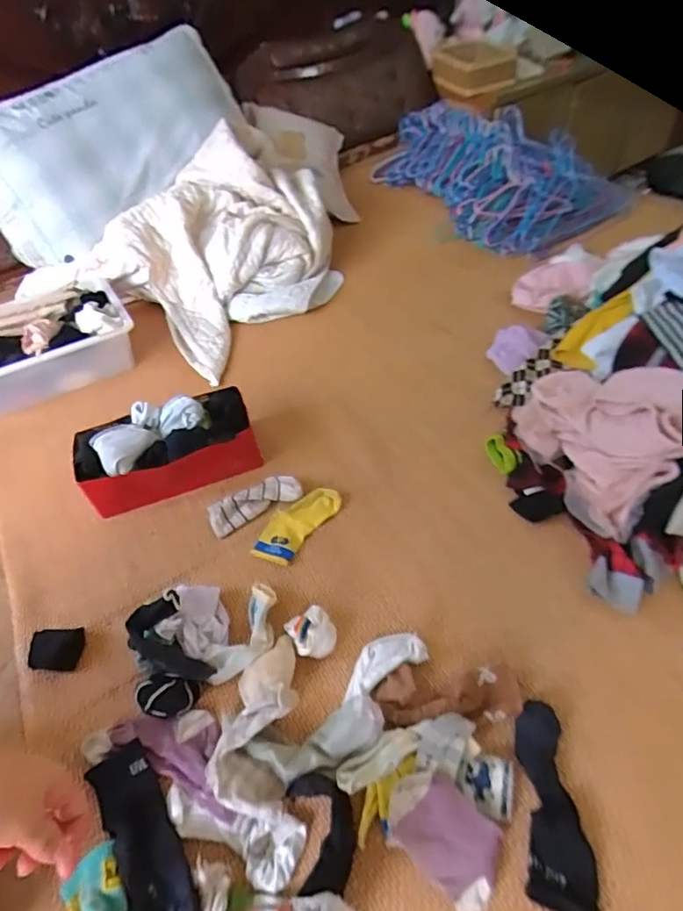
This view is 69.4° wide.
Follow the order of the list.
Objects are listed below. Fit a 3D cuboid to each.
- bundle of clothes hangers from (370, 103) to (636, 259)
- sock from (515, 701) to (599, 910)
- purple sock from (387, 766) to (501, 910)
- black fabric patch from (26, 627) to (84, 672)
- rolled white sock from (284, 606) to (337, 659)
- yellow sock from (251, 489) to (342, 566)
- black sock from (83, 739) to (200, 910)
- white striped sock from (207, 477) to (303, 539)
[{"bbox_3d":[0.372,-0.810,1.394,0.400,0.186,0.756,-35,55,-22],"label":"bundle of clothes hangers"},{"bbox_3d":[0.220,0.356,0.512,0.062,0.021,0.179,3,50,10],"label":"sock"},{"bbox_3d":[0.102,0.376,0.491,0.116,0.042,0.079,29,59,29],"label":"purple sock"},{"bbox_3d":[-0.387,0.265,0.670,0.065,0.023,0.050,-5,50,1],"label":"black fabric patch"},{"bbox_3d":[-0.036,0.236,0.647,0.053,0.033,0.064,-33,53,-20],"label":"rolled white sock"},{"bbox_3d":[-0.071,0.106,0.778,0.070,0.013,0.154,28,58,28],"label":"yellow sock"},{"bbox_3d":[-0.208,0.404,0.518,0.060,0.022,0.187,-33,53,-20],"label":"black sock"},{"bbox_3d":[-0.141,0.076,0.805,0.151,0.022,0.063,-24,50,-12],"label":"white striped sock"}]

